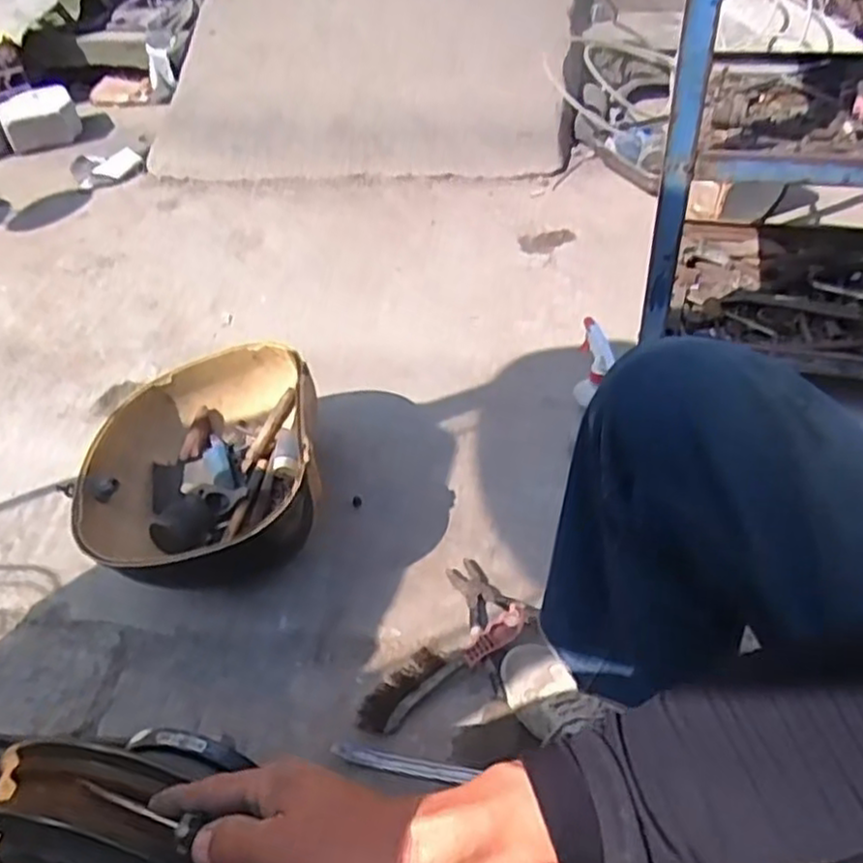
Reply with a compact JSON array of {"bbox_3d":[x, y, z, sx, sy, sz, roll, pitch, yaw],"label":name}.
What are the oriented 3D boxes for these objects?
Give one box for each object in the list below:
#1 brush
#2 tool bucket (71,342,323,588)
[{"bbox_3d":[0.016,0.276,0.841,0.230,0.032,0.050,-27,48,-25],"label":"brush"},{"bbox_3d":[-0.310,0.064,0.982,0.321,0.184,0.383,-8,43,-4],"label":"tool bucket"}]

